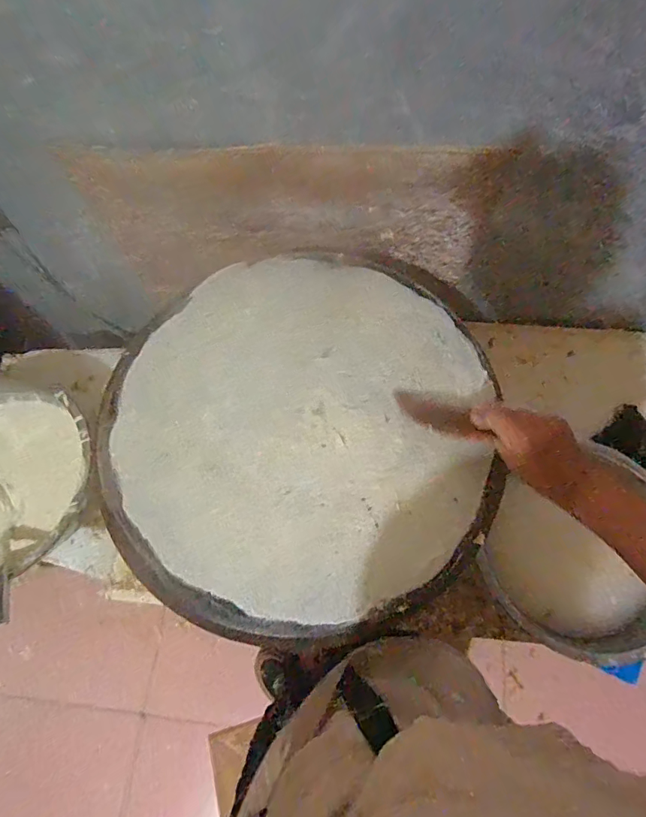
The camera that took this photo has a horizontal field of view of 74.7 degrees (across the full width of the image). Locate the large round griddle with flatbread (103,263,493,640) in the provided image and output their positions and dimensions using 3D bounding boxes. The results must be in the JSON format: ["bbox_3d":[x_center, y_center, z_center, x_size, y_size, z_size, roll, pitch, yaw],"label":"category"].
[{"bbox_3d":[-0.034,0.011,0.569,0.508,0.025,0.511,21,70,7],"label":"large round griddle with flatbread"}]

